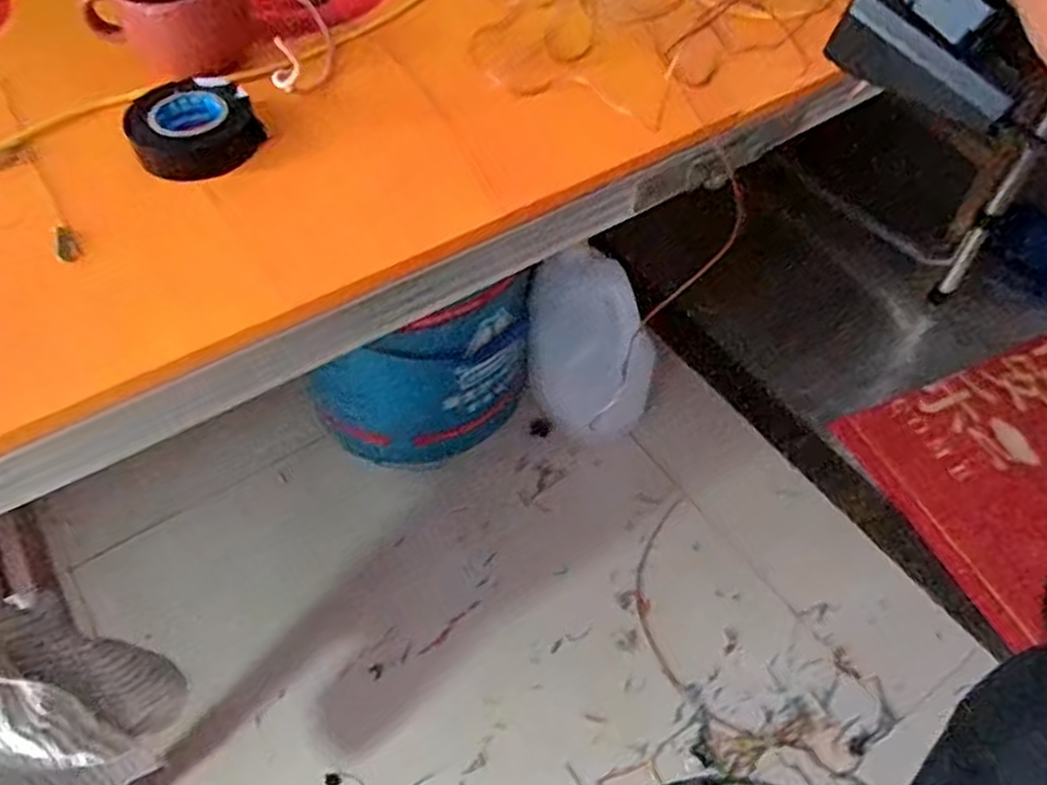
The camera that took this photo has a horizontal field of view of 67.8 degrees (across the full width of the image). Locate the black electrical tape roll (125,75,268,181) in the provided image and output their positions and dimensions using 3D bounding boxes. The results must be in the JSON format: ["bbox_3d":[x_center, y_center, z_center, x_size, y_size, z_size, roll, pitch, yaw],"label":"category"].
[{"bbox_3d":[-0.164,-0.132,0.389,0.059,0.018,0.055,0,54,0],"label":"black electrical tape roll"}]

